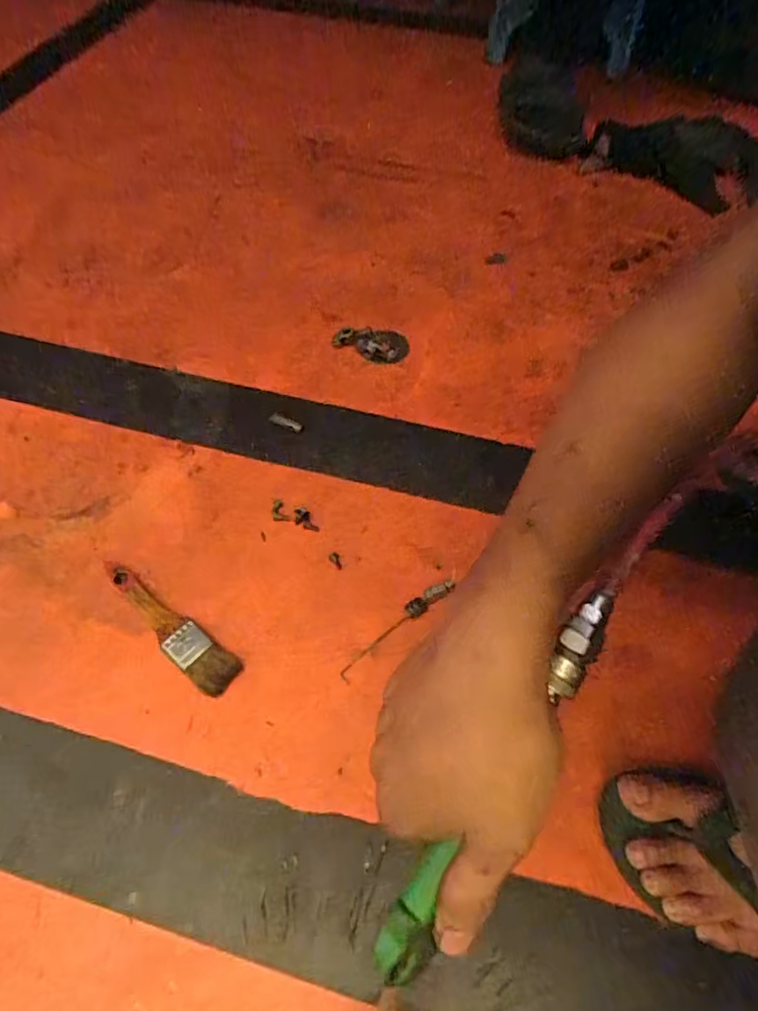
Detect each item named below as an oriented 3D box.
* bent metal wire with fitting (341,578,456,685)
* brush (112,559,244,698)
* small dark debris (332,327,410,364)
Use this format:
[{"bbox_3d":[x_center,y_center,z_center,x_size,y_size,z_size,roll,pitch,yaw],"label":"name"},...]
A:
[{"bbox_3d":[0.016,0.106,0.514,0.133,0.009,0.017,-37,64,-21],"label":"bent metal wire with fitting"},{"bbox_3d":[-0.192,0.105,0.518,0.167,0.017,0.036,34,64,20],"label":"brush"},{"bbox_3d":[-0.007,-0.201,0.705,0.087,0.019,0.043,17,59,11],"label":"small dark debris"}]

